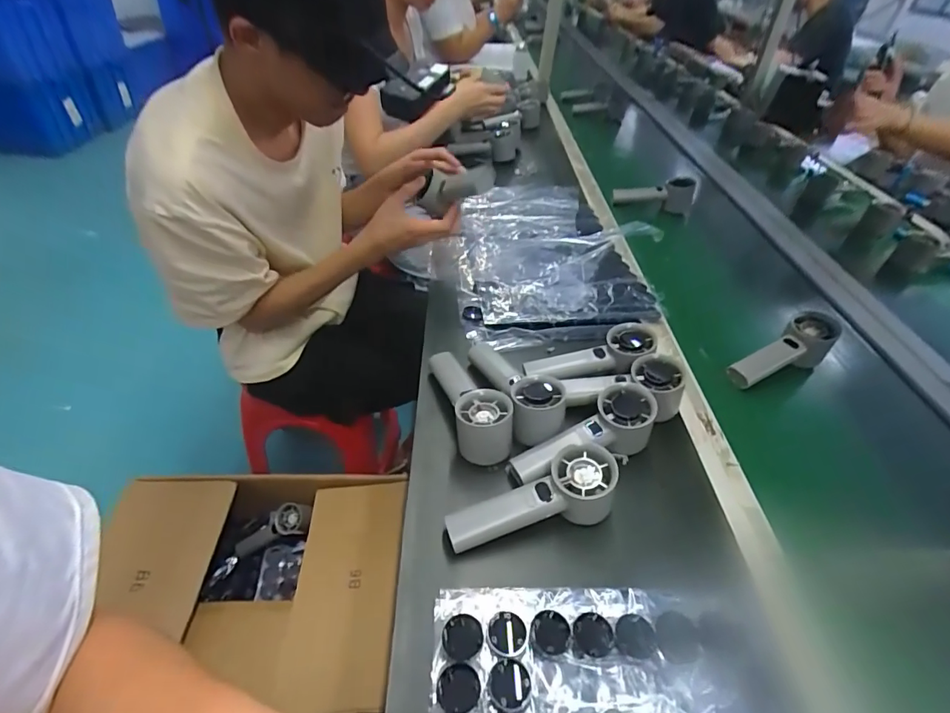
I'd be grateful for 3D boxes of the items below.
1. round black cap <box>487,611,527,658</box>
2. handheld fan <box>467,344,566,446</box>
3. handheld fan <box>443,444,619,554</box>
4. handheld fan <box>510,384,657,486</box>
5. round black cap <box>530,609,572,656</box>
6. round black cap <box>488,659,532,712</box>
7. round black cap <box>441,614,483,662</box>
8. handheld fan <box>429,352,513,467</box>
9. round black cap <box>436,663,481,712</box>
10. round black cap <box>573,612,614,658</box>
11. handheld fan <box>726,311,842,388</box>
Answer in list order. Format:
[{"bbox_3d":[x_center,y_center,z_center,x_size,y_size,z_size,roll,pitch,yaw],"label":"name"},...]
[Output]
[{"bbox_3d":[0.025,0.203,0.339,0.030,0.015,0.027,-18,47,-25],"label":"round black cap"},{"bbox_3d":[0.044,0.034,0.531,0.063,0.054,0.170,-10,26,-17],"label":"handheld fan"},{"bbox_3d":[0.050,0.134,0.420,0.160,0.048,0.054,-19,46,-6],"label":"handheld fan"},{"bbox_3d":[0.109,0.082,0.472,0.159,0.054,0.057,-21,47,-10],"label":"handheld fan"},{"bbox_3d":[0.057,0.203,0.341,0.028,0.008,0.026,3,42,-3],"label":"round black cap"},{"bbox_3d":[0.024,0.230,0.323,0.028,0.018,0.028,3,42,-3],"label":"round black cap"},{"bbox_3d":[-0.009,0.209,0.343,0.029,0.010,0.028,3,42,-3],"label":"round black cap"},{"bbox_3d":[-0.009,0.051,0.512,0.055,0.060,0.161,-8,27,-16],"label":"handheld fan"},{"bbox_3d":[-0.011,0.232,0.323,0.029,0.009,0.029,3,42,-3],"label":"round black cap"},{"bbox_3d":[0.087,0.206,0.342,0.030,0.012,0.026,2,42,-5],"label":"round black cap"},{"bbox_3d":[0.404,-0.004,0.607,0.173,0.053,0.048,-25,49,-13],"label":"handheld fan"}]

